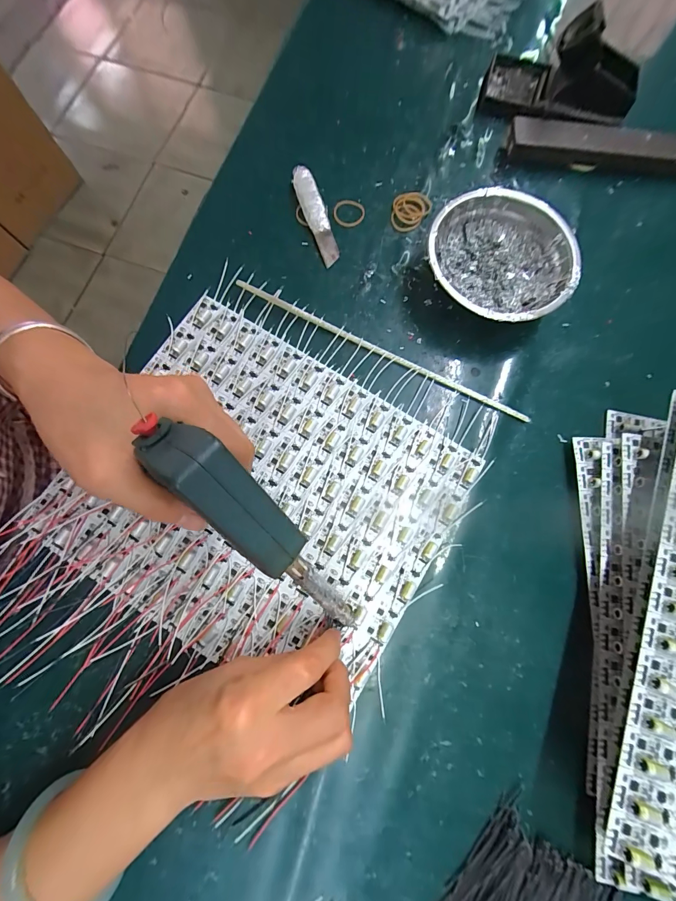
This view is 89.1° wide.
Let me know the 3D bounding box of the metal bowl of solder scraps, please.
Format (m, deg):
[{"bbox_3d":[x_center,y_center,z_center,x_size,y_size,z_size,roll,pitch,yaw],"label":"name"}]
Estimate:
[{"bbox_3d":[0.142,-0.165,0.309,0.122,0.045,0.123,0,78,-2],"label":"metal bowl of solder scraps"}]

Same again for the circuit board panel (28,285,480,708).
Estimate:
[{"bbox_3d":[-0.060,0.035,0.278,0.284,0.011,0.244,31,79,5],"label":"circuit board panel"}]

